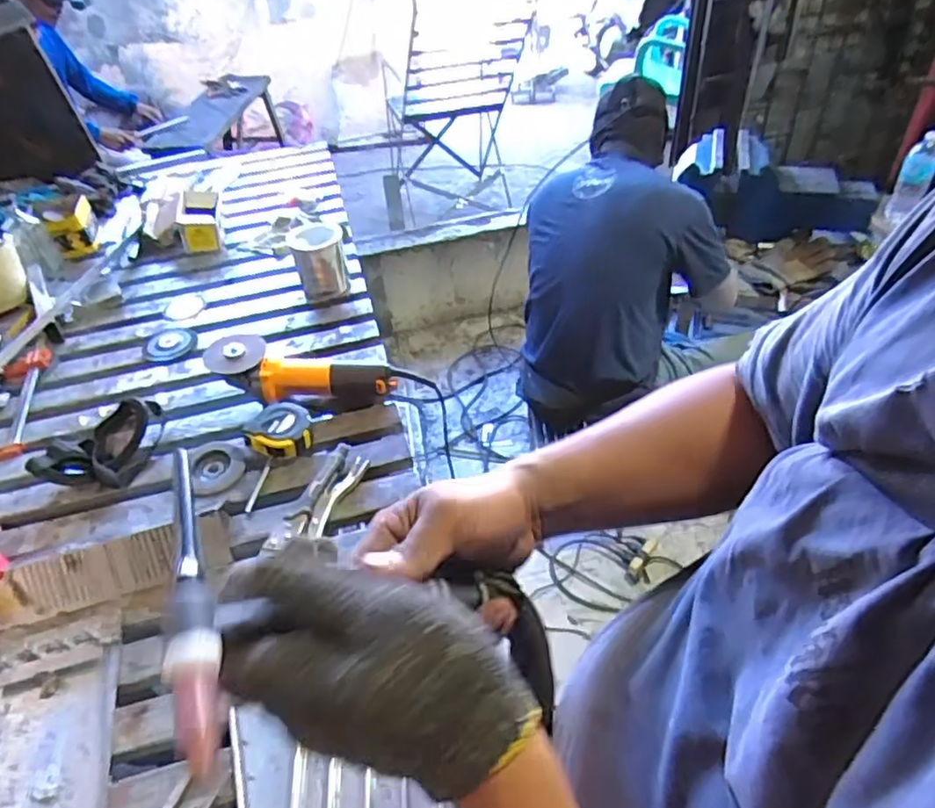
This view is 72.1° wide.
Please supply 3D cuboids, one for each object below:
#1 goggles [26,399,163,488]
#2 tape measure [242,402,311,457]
[{"bbox_3d":[-0.541,0.055,0.958,0.114,0.072,0.180,0,44,5],"label":"goggles"},{"bbox_3d":[-0.279,0.038,0.955,0.094,0.064,0.072,1,44,6],"label":"tape measure"}]

